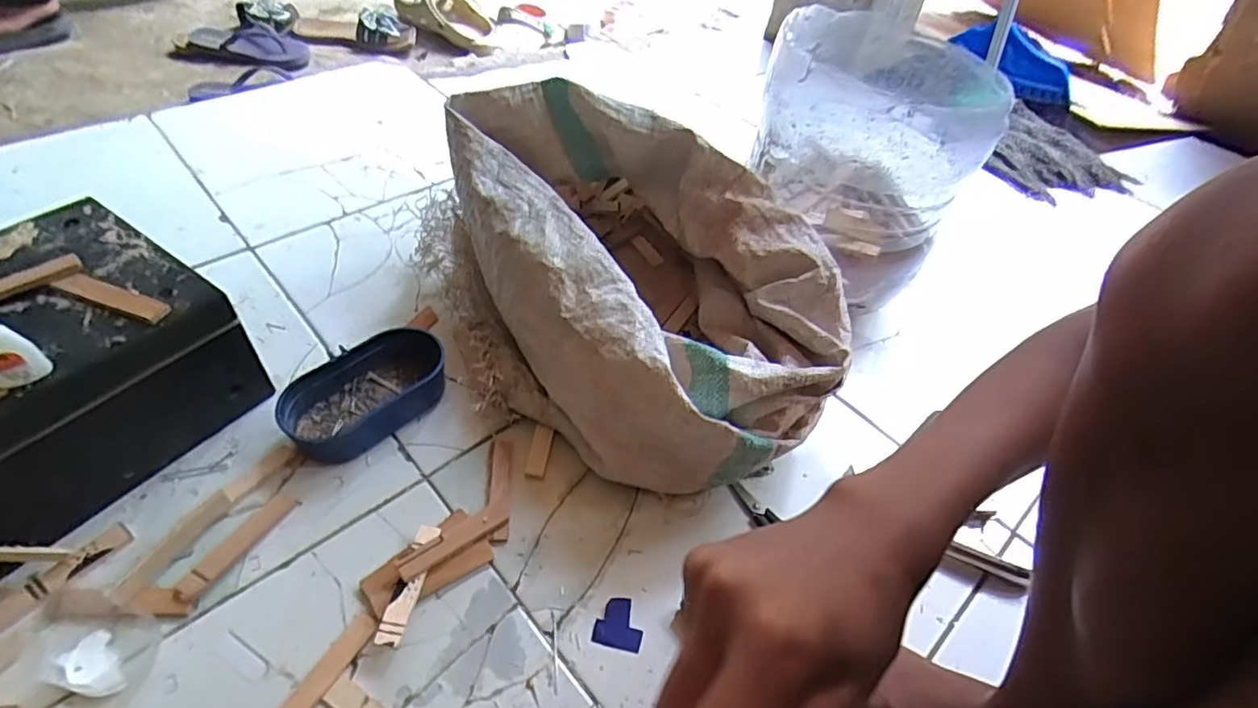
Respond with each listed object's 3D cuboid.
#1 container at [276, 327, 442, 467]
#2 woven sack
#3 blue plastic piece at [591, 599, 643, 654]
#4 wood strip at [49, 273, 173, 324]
[{"bbox_3d":[-0.251,0.036,0.583,0.083,0.043,0.156,38,54,23],"label":"container"},{"bbox_3d":[0.002,-0.086,0.613,0.301,0.209,0.445,-28,58,-29],"label":"woven sack"},{"bbox_3d":[-0.007,0.219,0.496,0.040,0.004,0.039,13,48,3],"label":"blue plastic piece"},{"bbox_3d":[-0.408,-0.046,0.481,0.092,0.009,0.021,18,48,8],"label":"wood strip"}]

